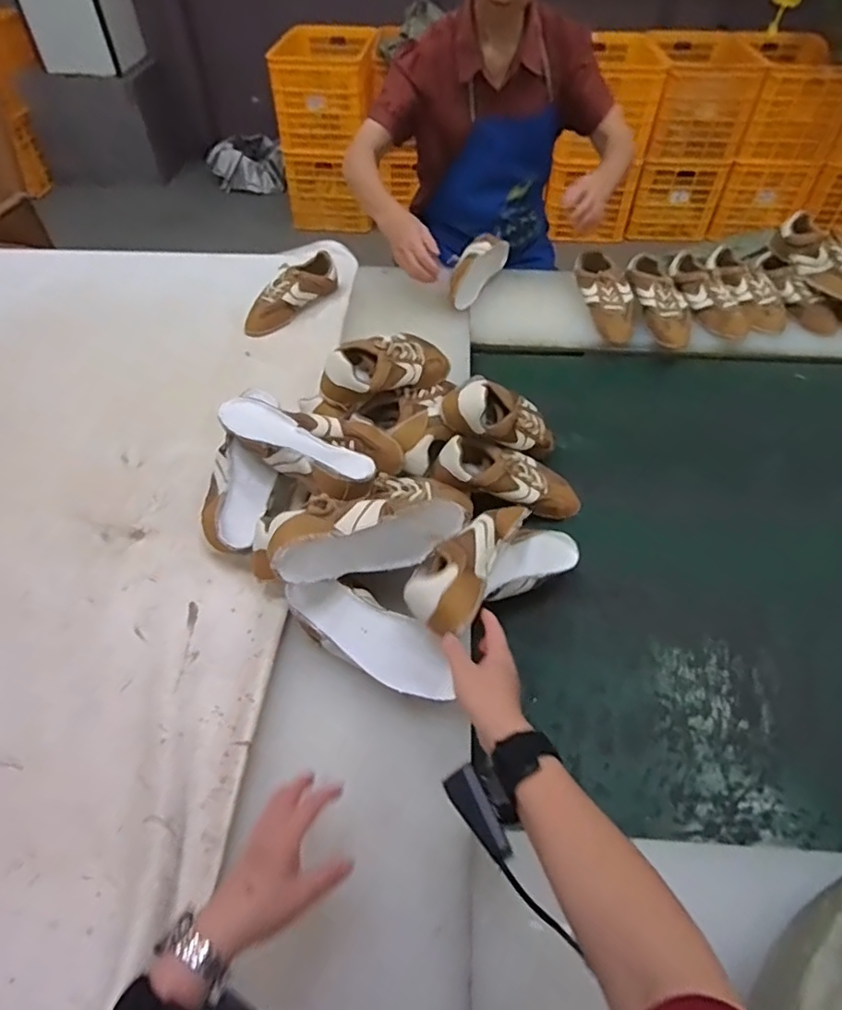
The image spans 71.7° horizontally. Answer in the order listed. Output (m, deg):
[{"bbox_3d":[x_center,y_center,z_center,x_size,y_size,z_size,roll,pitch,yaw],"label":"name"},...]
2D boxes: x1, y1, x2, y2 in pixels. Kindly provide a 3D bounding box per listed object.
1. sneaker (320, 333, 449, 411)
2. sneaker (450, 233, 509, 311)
[{"bbox_3d":[-0.047,-0.214,0.888,0.219,0.094,0.075,-29,56,-21],"label":"sneaker"},{"bbox_3d":[0.116,-0.490,1.215,0.061,0.089,0.228,22,54,18],"label":"sneaker"}]

